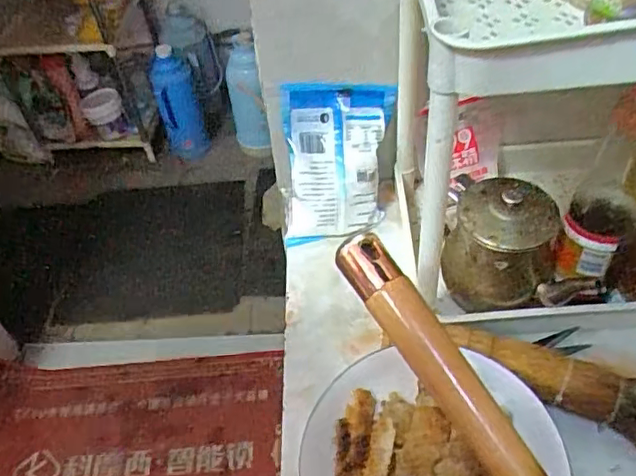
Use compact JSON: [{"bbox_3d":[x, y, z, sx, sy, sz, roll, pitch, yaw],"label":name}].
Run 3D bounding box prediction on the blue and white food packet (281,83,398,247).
[{"bbox_3d":[0.021,-0.077,0.622,0.112,0.161,0.025,-3,8,-2],"label":"blue and white food packet"}]

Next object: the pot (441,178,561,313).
[{"bbox_3d":[0.158,0.009,0.527,0.081,0.102,0.083,-3,48,3],"label":"pot"}]

